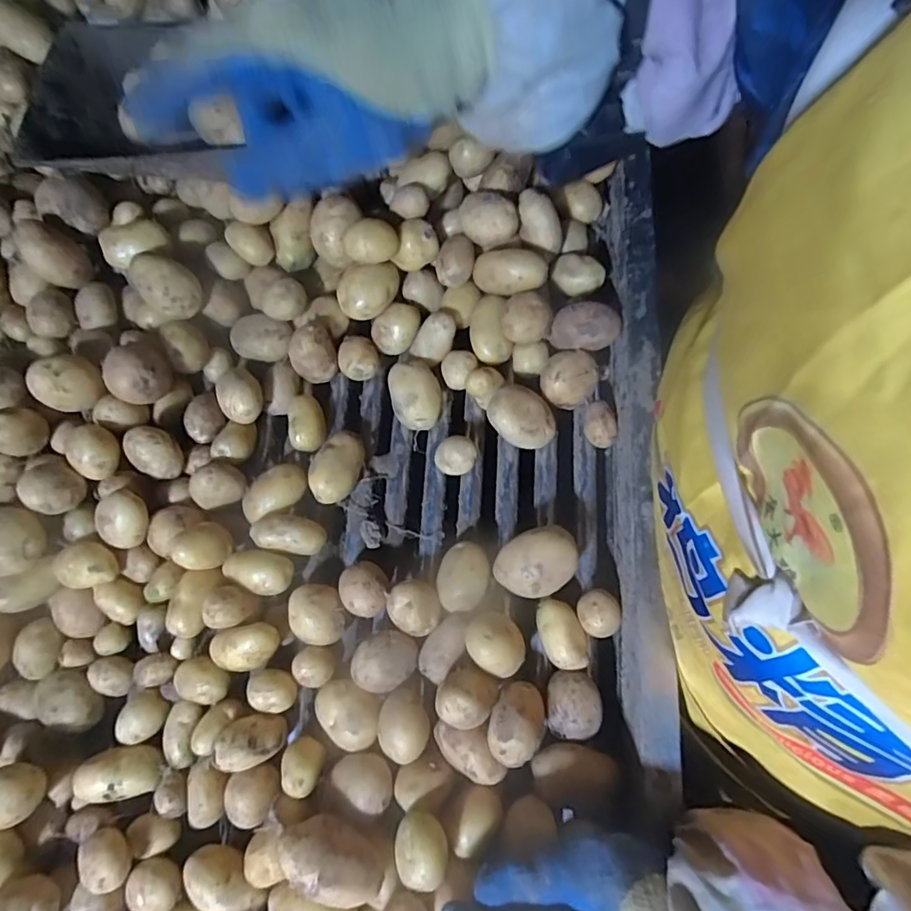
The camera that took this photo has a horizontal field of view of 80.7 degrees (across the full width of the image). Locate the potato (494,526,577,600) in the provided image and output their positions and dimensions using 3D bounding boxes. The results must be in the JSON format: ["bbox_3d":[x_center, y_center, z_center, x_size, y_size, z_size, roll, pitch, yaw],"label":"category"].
[{"bbox_3d":[0.060,0.081,0.396,0.060,0.046,0.043,-27,72,-7],"label":"potato"}]

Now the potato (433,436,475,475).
[{"bbox_3d":[0.000,0.001,0.437,0.032,0.028,0.028,1,71,3],"label":"potato"}]

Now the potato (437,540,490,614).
[{"bbox_3d":[0.006,0.093,0.406,0.037,0.030,0.049,13,72,7],"label":"potato"}]

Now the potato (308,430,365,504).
[{"bbox_3d":[-0.095,0.010,0.437,0.035,0.034,0.061,21,73,10],"label":"potato"}]

